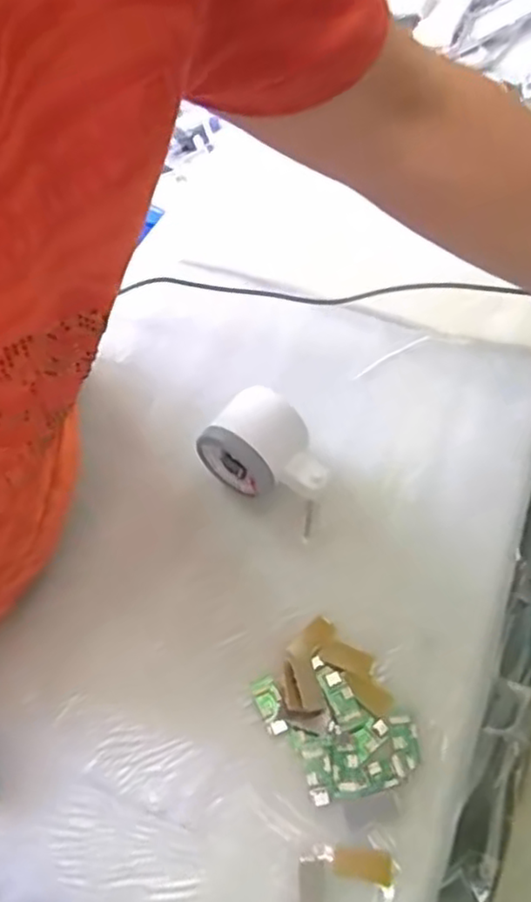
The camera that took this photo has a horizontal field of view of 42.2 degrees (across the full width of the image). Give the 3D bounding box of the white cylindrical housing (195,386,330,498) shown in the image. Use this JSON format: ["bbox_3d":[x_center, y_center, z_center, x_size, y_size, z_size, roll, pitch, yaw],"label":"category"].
[{"bbox_3d":[0.003,0.001,0.445,0.078,0.053,0.051,34,65,16],"label":"white cylindrical housing"}]

